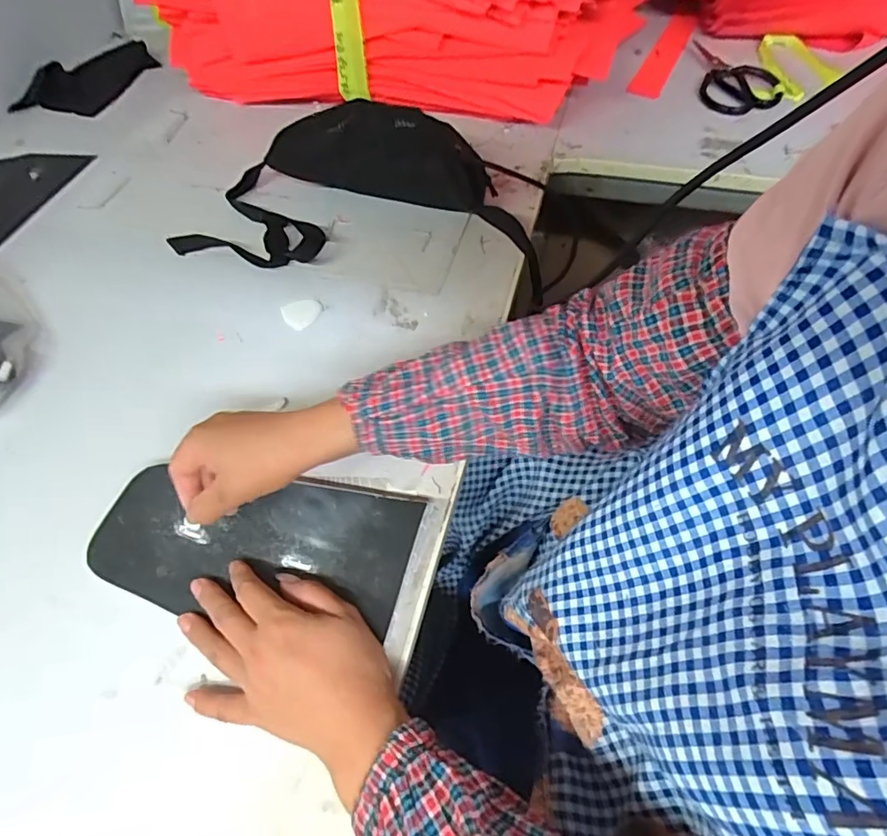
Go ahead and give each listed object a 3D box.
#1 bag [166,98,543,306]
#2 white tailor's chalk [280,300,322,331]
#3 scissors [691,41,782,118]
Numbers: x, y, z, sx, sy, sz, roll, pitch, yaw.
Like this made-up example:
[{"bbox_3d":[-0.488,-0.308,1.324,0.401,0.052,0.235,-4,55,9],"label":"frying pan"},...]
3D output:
[{"bbox_3d":[-0.087,-0.262,0.584,0.420,0.096,0.212,12,59,13],"label":"bag"},{"bbox_3d":[-0.149,-0.112,0.547,0.040,0.004,0.043,-2,57,4],"label":"white tailor's chalk"},{"bbox_3d":[0.402,-0.478,0.715,0.095,0.030,0.174,1,57,6],"label":"scissors"}]

